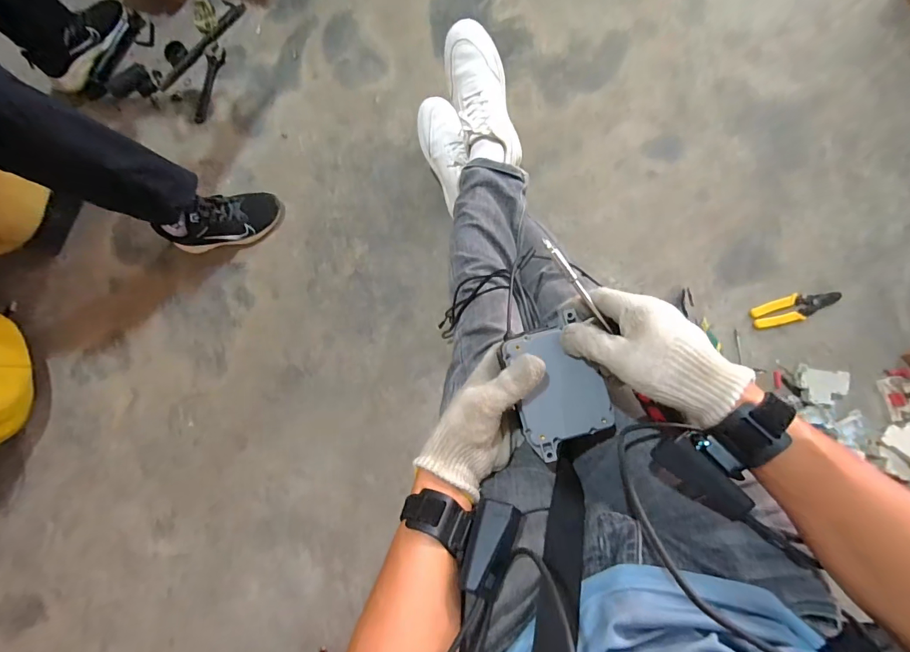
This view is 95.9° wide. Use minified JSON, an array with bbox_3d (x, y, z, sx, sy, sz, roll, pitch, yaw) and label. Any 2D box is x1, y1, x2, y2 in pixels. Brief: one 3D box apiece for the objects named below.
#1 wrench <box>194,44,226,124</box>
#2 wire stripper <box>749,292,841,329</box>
[{"bbox_3d":[-0.577,-0.569,0.969,0.046,0.009,0.188,10,84,6],"label":"wrench"},{"bbox_3d":[0.671,-0.036,0.809,0.165,0.013,0.052,-14,82,3],"label":"wire stripper"}]

